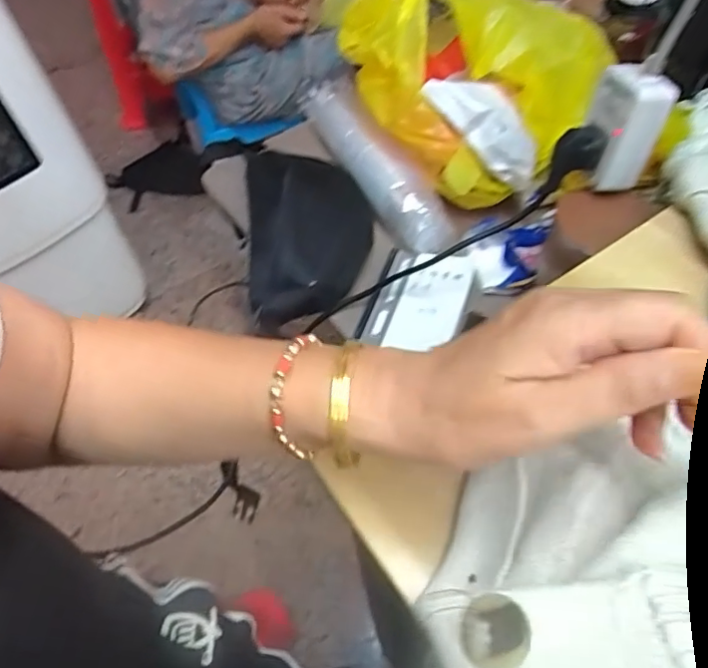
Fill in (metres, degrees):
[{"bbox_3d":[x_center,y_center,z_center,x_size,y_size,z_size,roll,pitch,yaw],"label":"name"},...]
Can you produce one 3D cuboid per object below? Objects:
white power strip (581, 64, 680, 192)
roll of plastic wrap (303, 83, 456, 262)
[{"bbox_3d":[0.223,-0.171,0.468,0.046,0.082,0.056,-1,55,4],"label":"white power strip"},{"bbox_3d":[0.020,-0.225,0.703,0.062,0.056,0.339,-22,56,-11],"label":"roll of plastic wrap"}]

